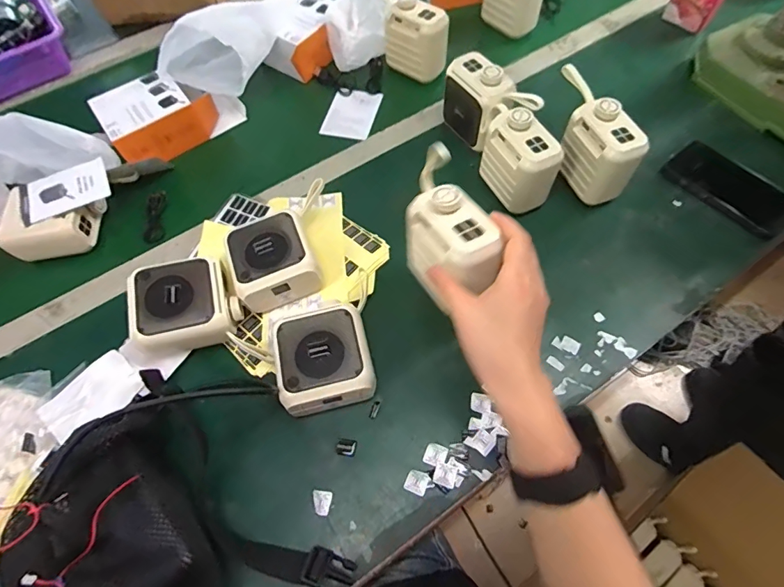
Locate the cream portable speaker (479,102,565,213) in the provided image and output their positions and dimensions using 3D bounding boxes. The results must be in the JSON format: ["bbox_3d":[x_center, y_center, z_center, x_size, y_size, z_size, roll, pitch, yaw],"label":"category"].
[{"bbox_3d":[0.147,-0.160,0.511,0.053,0.093,0.095,-21,63,-11],"label":"cream portable speaker"}]

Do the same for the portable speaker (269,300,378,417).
[{"bbox_3d":[-0.065,0.063,0.427,0.095,0.048,0.100,-13,62,-7],"label":"portable speaker"}]

